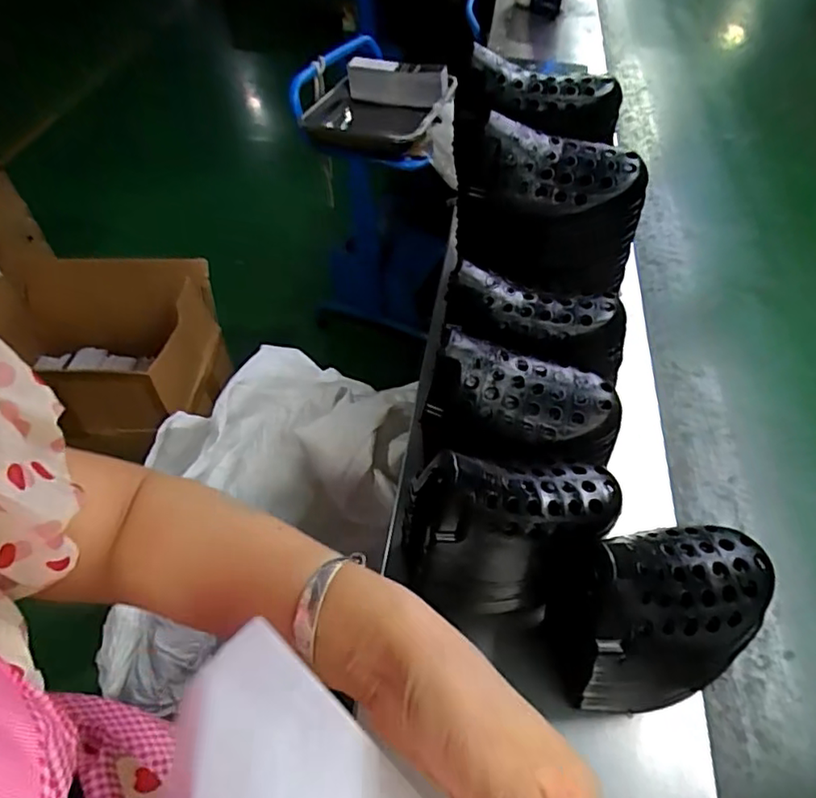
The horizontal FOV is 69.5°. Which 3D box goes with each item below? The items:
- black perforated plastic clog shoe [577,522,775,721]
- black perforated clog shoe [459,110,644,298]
[{"bbox_3d":[0.169,0.140,0.385,0.139,0.111,0.083,-13,50,-7],"label":"black perforated plastic clog shoe"},{"bbox_3d":[0.124,-0.176,0.536,0.159,0.128,0.089,6,50,8],"label":"black perforated clog shoe"}]

